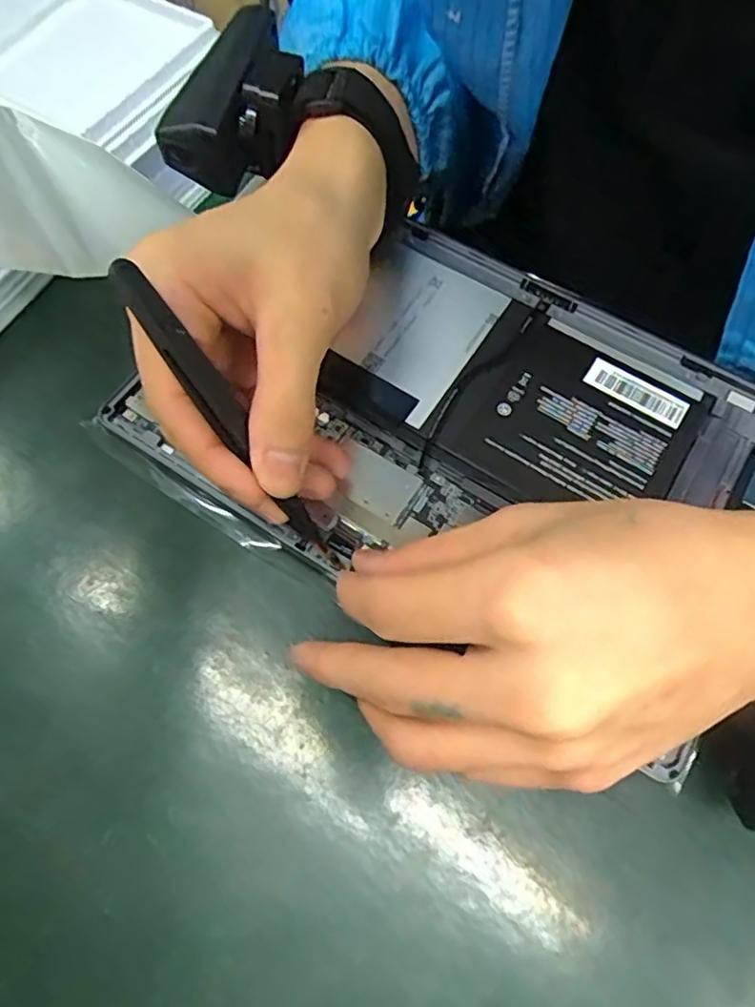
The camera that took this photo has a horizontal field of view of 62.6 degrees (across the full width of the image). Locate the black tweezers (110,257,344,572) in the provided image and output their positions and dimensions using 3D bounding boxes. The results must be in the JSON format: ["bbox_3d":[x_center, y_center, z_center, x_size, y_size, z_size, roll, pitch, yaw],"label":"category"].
[{"bbox_3d":[-0.048,-0.023,0.210,0.007,0.004,0.126,-40,113,-14],"label":"black tweezers"}]

